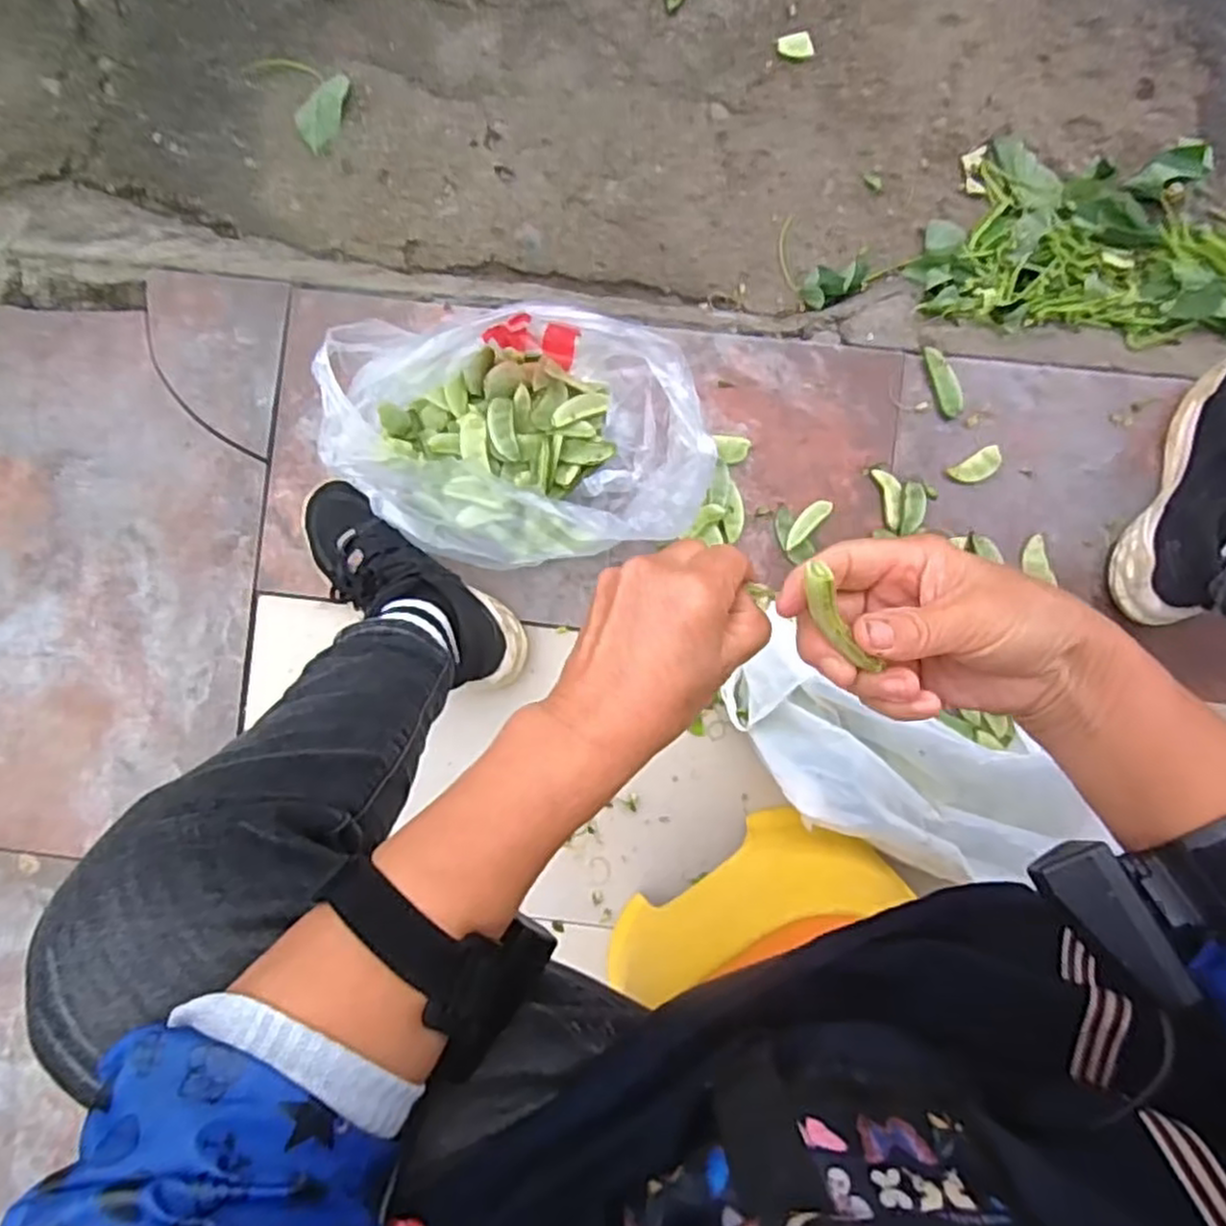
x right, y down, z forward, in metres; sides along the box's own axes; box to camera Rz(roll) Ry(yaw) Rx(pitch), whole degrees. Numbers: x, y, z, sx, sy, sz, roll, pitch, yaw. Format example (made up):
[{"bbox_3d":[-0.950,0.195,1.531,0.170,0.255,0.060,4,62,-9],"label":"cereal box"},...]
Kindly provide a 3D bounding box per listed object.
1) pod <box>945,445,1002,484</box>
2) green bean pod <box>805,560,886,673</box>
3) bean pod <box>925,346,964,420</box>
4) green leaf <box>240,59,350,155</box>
[{"bbox_3d":[0.353,-0.141,0.724,0.051,0.010,0.027,-31,89,1],"label":"pod"},{"bbox_3d":[0.092,0.003,0.308,0.009,0.009,0.051,-31,108,1],"label":"green bean pod"},{"bbox_3d":[0.320,-0.223,0.720,0.024,0.007,0.070,-24,89,1],"label":"bean pod"},{"bbox_3d":[-0.338,-0.572,0.812,0.118,0.018,0.076,45,91,1],"label":"green leaf"}]

